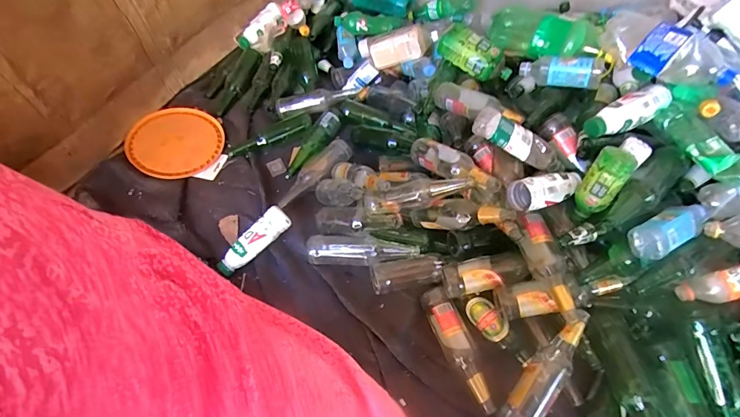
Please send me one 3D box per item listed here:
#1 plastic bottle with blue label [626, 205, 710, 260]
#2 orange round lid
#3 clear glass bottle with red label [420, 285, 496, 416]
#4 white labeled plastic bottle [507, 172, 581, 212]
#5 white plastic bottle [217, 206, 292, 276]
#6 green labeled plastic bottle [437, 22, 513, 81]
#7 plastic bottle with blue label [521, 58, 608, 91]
[{"bbox_3d":[0.562,0.032,0.747,0.174,0.056,0.064,-25,57,-15],"label":"plastic bottle with blue label"},{"bbox_3d":[-0.579,-0.209,1.219,0.255,0.033,0.252,5,59,-9],"label":"orange round lid"},{"bbox_3d":[0.185,0.281,0.838,0.065,0.058,0.261,-19,56,-11],"label":"clear glass bottle with red label"},{"bbox_3d":[0.359,-0.043,0.816,0.152,0.062,0.070,-18,56,-11],"label":"white labeled plastic bottle"},{"bbox_3d":[-0.283,0.079,0.984,0.199,0.049,0.059,-43,62,-4],"label":"white plastic bottle"},{"bbox_3d":[0.285,-0.415,1.093,0.097,0.081,0.193,-32,60,-20],"label":"green labeled plastic bottle"},{"bbox_3d":[0.432,-0.309,0.916,0.175,0.064,0.056,14,56,11],"label":"plastic bottle with blue label"}]

